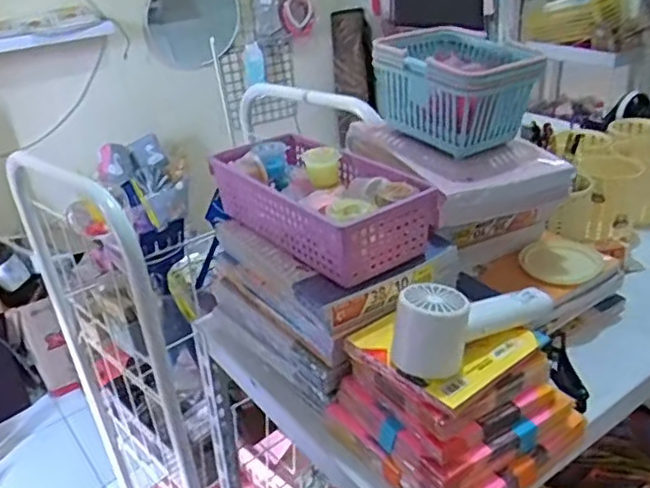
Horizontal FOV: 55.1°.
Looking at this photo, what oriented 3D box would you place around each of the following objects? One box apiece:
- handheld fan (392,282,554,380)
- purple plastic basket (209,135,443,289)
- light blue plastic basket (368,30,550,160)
[{"bbox_3d":[0.124,0.054,0.521,0.155,0.063,0.051,-24,33,-32],"label":"handheld fan"},{"bbox_3d":[-0.007,-0.047,0.642,0.123,0.067,0.238,-23,33,-31],"label":"purple plastic basket"},{"bbox_3d":[0.149,-0.169,0.692,0.130,0.098,0.158,-22,32,-29],"label":"light blue plastic basket"}]

